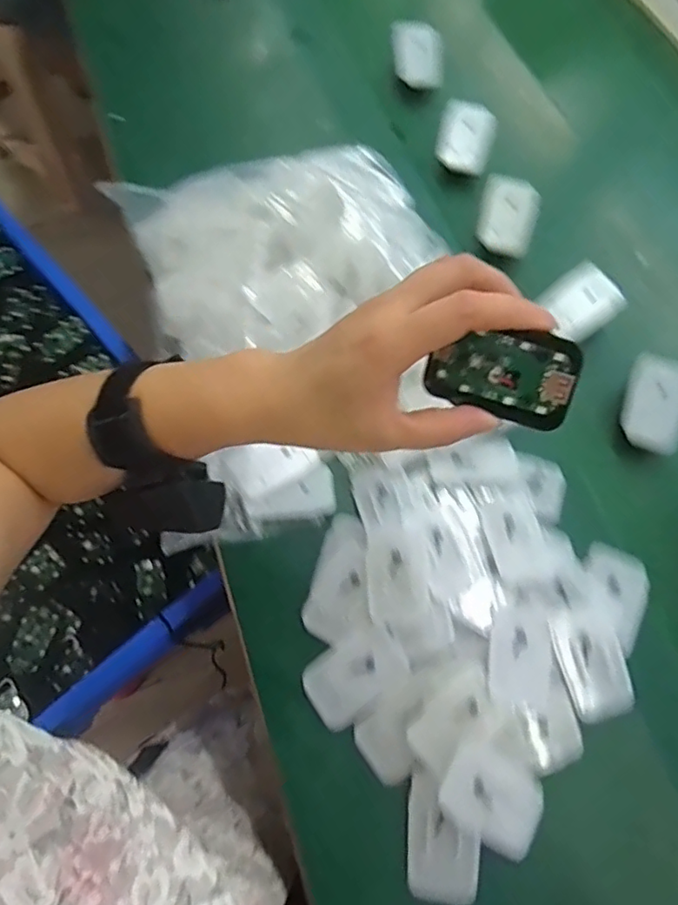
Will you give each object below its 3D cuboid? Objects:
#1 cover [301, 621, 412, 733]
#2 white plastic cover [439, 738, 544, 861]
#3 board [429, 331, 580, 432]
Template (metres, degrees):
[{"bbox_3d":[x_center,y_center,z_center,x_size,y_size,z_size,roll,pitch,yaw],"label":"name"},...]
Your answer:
[{"bbox_3d":[0.012,0.157,0.417,0.072,0.004,0.049,-36,73,-8],"label":"cover"},{"bbox_3d":[0.102,0.223,0.381,0.063,0.004,0.054,31,71,11],"label":"white plastic cover"},{"bbox_3d":[0.076,-0.038,0.276,0.068,0.009,0.041,19,111,26],"label":"board"}]

